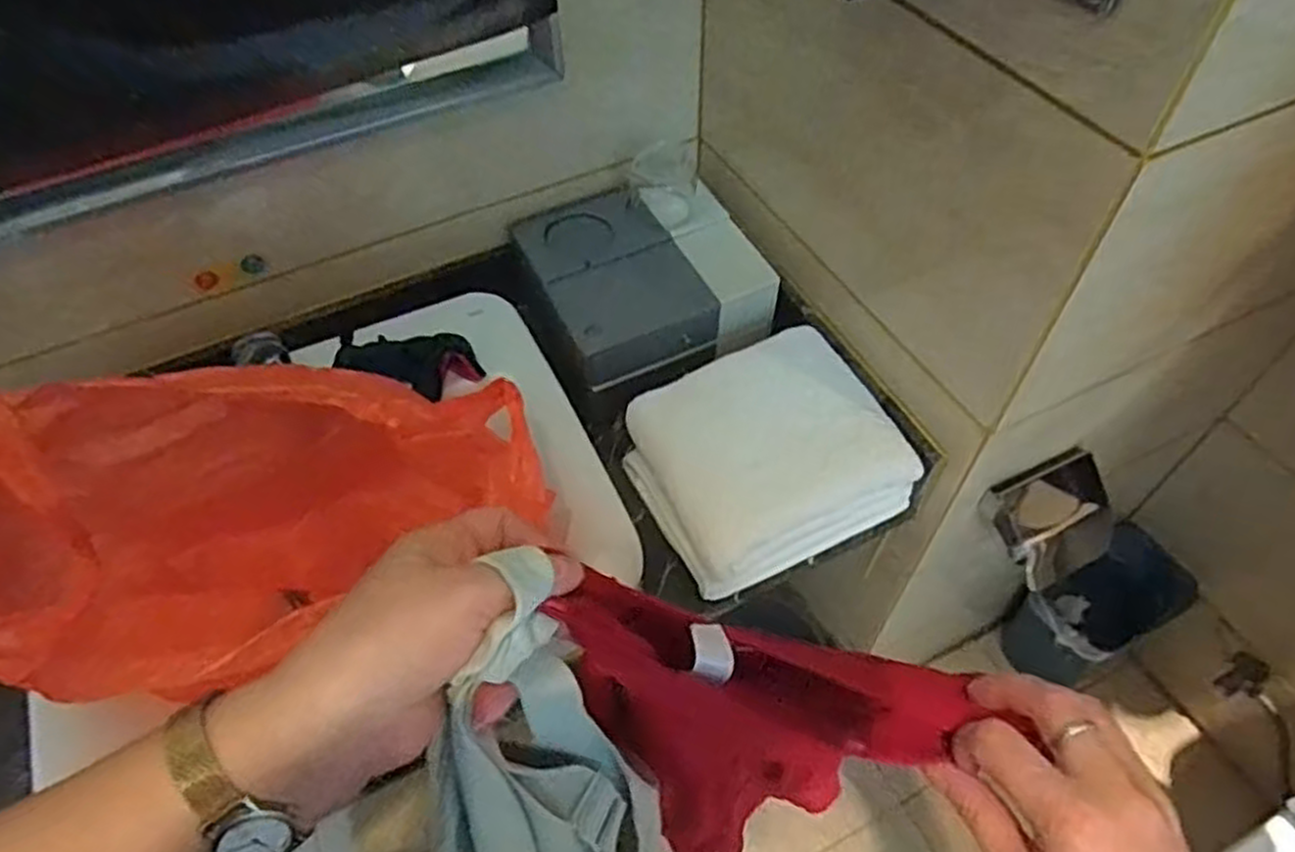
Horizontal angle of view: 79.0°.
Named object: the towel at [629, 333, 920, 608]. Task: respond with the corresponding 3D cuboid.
[{"bbox_3d":[0.124,0.033,0.858,0.256,0.093,0.224,-21,56,-14],"label":"towel"}]

